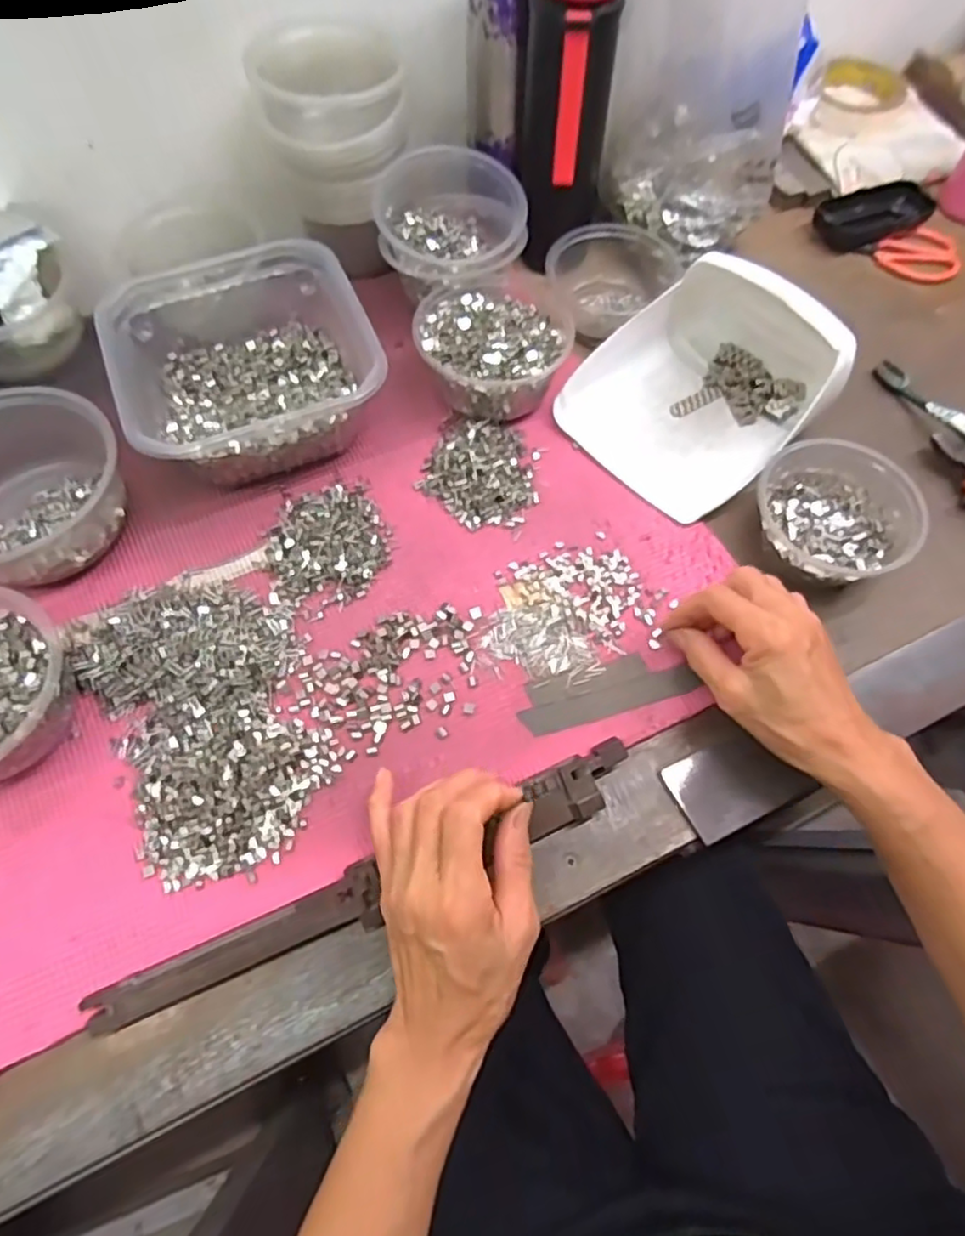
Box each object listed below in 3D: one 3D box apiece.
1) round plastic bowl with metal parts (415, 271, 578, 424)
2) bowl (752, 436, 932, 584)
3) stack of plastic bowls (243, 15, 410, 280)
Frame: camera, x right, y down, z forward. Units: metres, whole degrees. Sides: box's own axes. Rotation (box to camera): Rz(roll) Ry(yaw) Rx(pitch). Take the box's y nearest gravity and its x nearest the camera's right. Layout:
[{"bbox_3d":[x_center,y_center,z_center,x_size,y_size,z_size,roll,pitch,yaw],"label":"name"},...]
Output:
[{"bbox_3d":[0.007,-0.212,0.528,0.112,0.058,0.121,0,63,0],"label":"round plastic bowl with metal parts"},{"bbox_3d":[0.243,-0.073,0.472,0.106,0.050,0.107,0,63,0],"label":"bowl"},{"bbox_3d":[-0.106,-0.355,0.536,0.101,0.160,0.098,21,65,10],"label":"stack of plastic bowls"}]

